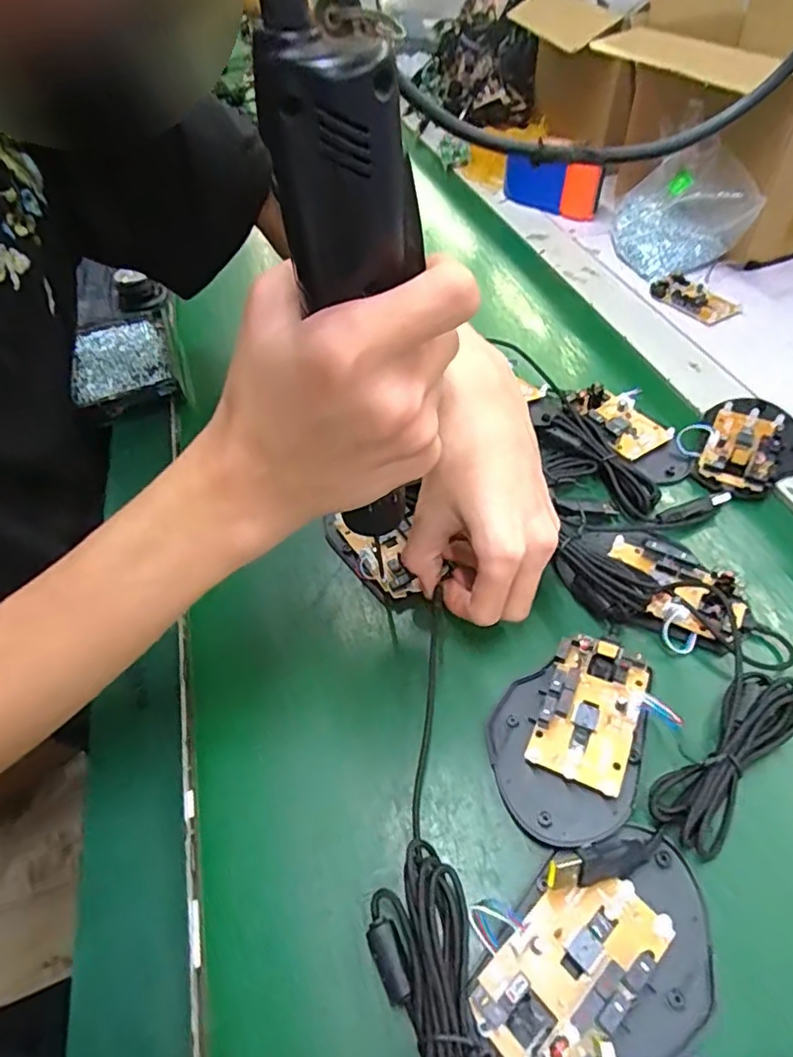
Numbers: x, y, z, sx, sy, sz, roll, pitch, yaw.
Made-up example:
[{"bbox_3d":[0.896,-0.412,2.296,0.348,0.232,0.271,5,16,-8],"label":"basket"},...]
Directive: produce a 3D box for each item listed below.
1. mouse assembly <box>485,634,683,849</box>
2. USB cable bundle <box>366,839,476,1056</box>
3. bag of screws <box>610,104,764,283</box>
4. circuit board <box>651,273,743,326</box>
[{"bbox_3d":[0.089,0.100,0.292,0.073,0.019,0.100,34,61,30],"label":"mouse assembly"},{"bbox_3d":[0.019,0.210,0.204,0.038,0.022,0.171,-10,50,-2],"label":"USB cable bundle"},{"bbox_3d":[0.282,-0.325,0.584,0.101,0.104,0.127,-3,50,4],"label":"bag of screws"},{"bbox_3d":[0.280,-0.219,0.553,0.042,0.014,0.079,-34,55,-21],"label":"circuit board"}]

